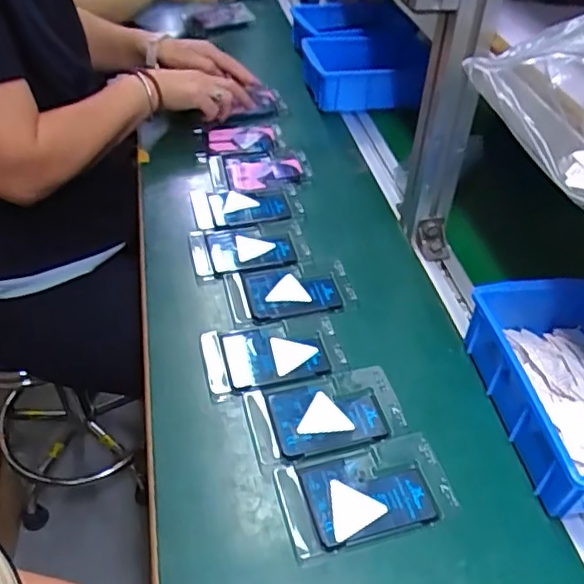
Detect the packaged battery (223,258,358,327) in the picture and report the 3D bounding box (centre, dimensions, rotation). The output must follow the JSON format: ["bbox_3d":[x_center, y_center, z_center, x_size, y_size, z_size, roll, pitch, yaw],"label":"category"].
[{"bbox_3d":[0.000,-0.001,0.619,0.125,0.015,0.079,-7,44,-11],"label":"packaged battery"}]

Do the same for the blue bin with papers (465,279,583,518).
[{"bbox_3d":[0.243,0.083,0.504,0.143,0.072,0.204,-7,44,-10],"label":"blue bin with papers"}]

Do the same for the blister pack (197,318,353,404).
[{"bbox_3d":[-0.017,0.058,0.562,0.126,0.012,0.073,-9,44,-12],"label":"blister pack"}]

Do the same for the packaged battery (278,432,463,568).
[{"bbox_3d":[0.056,0.152,0.458,0.123,0.012,0.073,-10,44,-14],"label":"packaged battery"}]

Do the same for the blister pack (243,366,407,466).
[{"bbox_3d":[0.028,0.103,0.514,0.125,0.010,0.072,-10,44,-14],"label":"blister pack"}]

